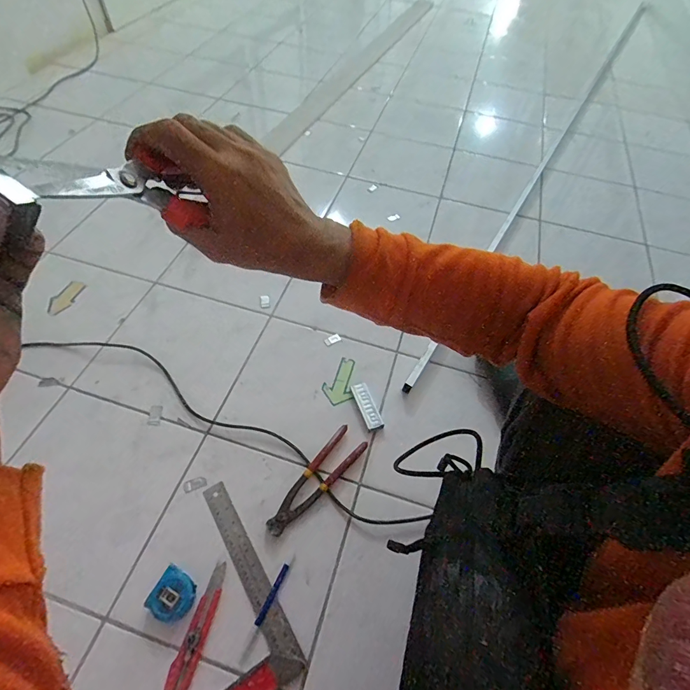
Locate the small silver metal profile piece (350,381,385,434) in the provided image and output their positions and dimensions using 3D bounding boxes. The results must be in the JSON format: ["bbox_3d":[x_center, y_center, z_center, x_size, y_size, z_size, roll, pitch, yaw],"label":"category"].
[{"bbox_3d":[0.043,0.121,0.771,0.030,0.018,0.102,-19,59,-14],"label":"small silver metal profile piece"}]

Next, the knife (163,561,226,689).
[{"bbox_3d":[-0.209,0.409,0.562,0.031,0.009,0.165,15,57,7],"label":"knife"}]

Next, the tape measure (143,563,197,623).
[{"bbox_3d":[-0.250,0.367,0.569,0.057,0.035,0.061,23,59,12],"label":"tape measure"}]

